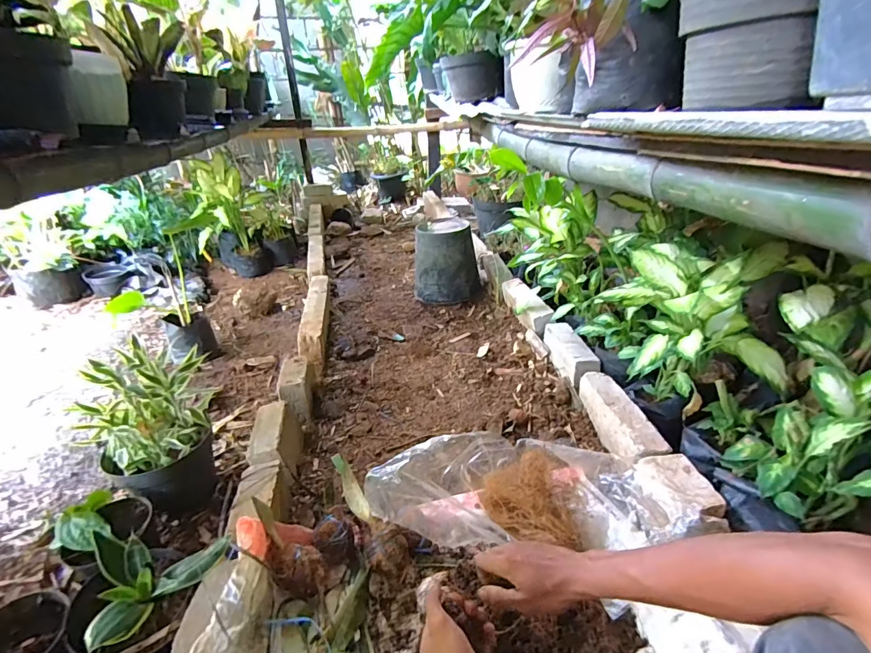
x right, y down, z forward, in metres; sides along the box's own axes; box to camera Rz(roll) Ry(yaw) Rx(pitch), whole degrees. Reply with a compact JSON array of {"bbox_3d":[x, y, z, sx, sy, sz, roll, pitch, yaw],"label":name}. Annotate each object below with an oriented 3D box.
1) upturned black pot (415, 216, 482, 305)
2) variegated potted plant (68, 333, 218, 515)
[{"bbox_3d":[0.054,-0.294,1.925,0.293,0.336,0.254,-2,30,1],"label":"upturned black pot"},{"bbox_3d":[-0.620,0.224,0.963,0.189,0.352,0.230,-2,30,1],"label":"variegated potted plant"}]

